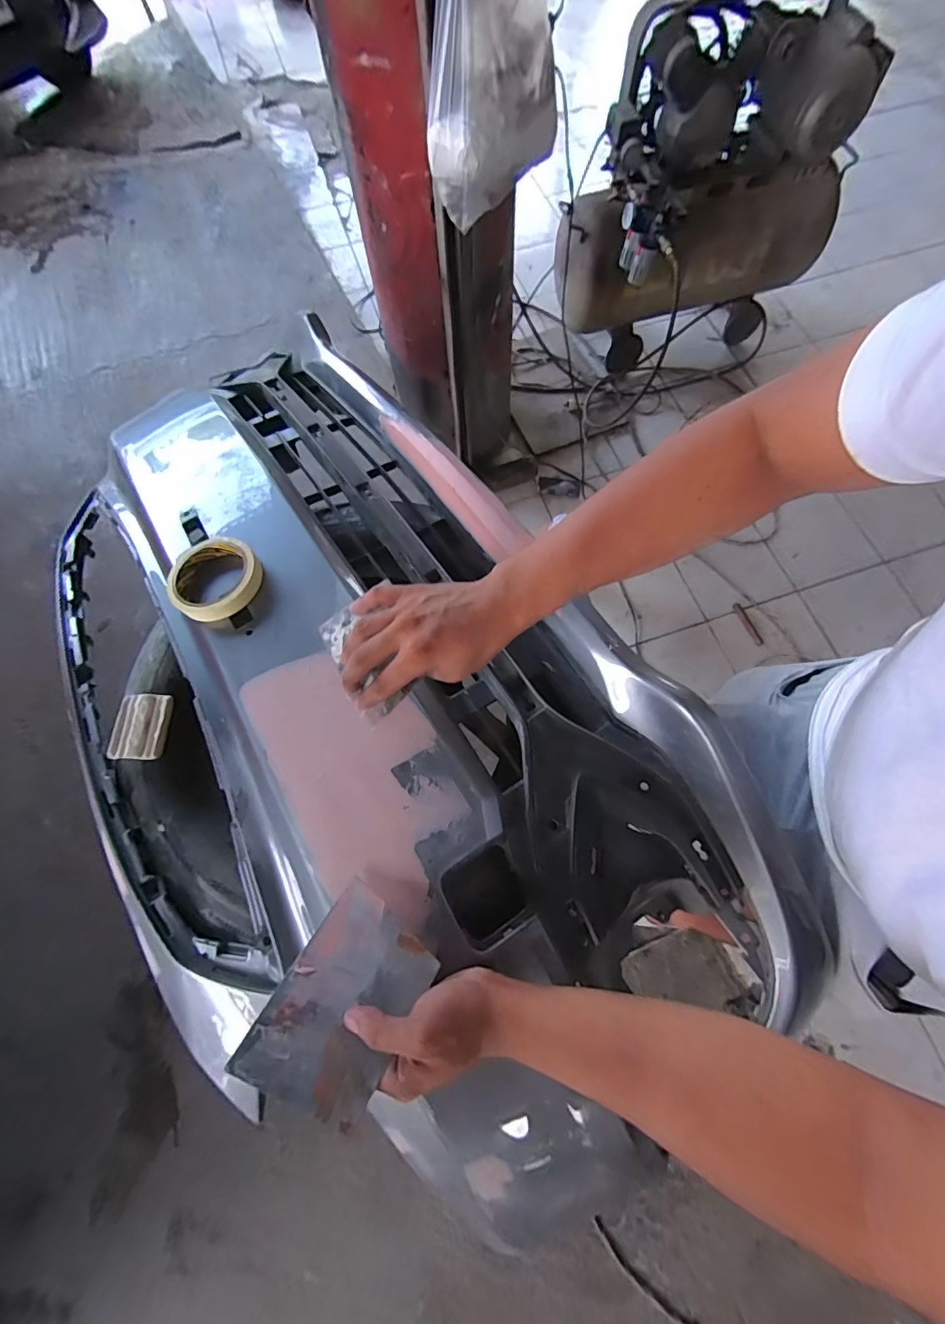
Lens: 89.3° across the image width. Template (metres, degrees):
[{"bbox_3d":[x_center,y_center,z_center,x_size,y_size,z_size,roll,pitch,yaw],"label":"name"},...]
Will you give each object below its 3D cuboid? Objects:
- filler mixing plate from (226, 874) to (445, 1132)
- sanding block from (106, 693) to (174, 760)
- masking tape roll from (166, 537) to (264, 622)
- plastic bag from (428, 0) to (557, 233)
[{"bbox_3d":[-0.096,0.255,0.361,0.097,0.007,0.137,25,60,17],"label":"filler mixing plate"},{"bbox_3d":[-0.363,0.069,0.520,0.054,0.018,0.071,1,70,3],"label":"sanding block"},{"bbox_3d":[-0.278,-0.090,0.519,0.096,0.024,0.096,-1,70,2],"label":"masking tape roll"},{"bbox_3d":[0.033,-0.926,0.731,0.166,0.327,0.203,20,72,9],"label":"plastic bag"}]

